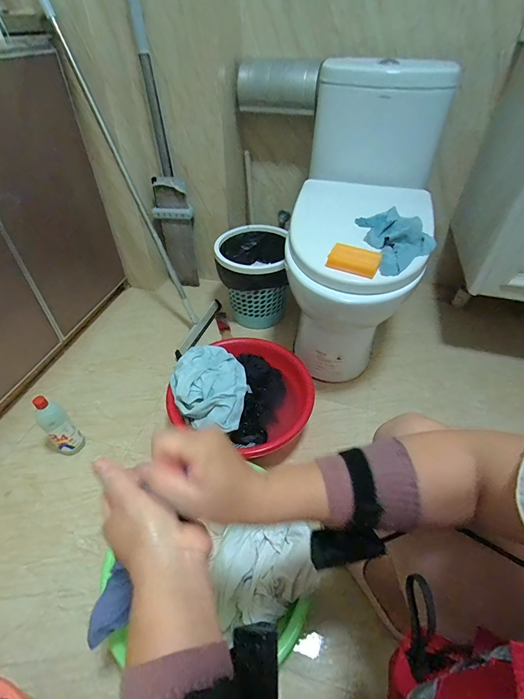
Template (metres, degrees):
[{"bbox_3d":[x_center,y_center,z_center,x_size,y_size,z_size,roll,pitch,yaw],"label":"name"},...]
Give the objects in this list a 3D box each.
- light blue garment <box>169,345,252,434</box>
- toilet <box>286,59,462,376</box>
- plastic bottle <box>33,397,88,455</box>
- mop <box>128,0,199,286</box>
[{"bbox_3d":[-0.131,0.085,0.849,0.189,0.081,0.227,-3,45,-4],"label":"light blue garment"},{"bbox_3d":[0.272,-0.345,0.966,0.347,0.661,0.718,9,45,8],"label":"toilet"},{"bbox_3d":[-0.492,0.184,0.824,0.063,0.178,0.059,-35,55,-30],"label":"plastic bottle"},{"bbox_3d":[-0.308,-0.639,1.030,0.132,0.984,0.108,-10,46,-11],"label":"mop"}]

